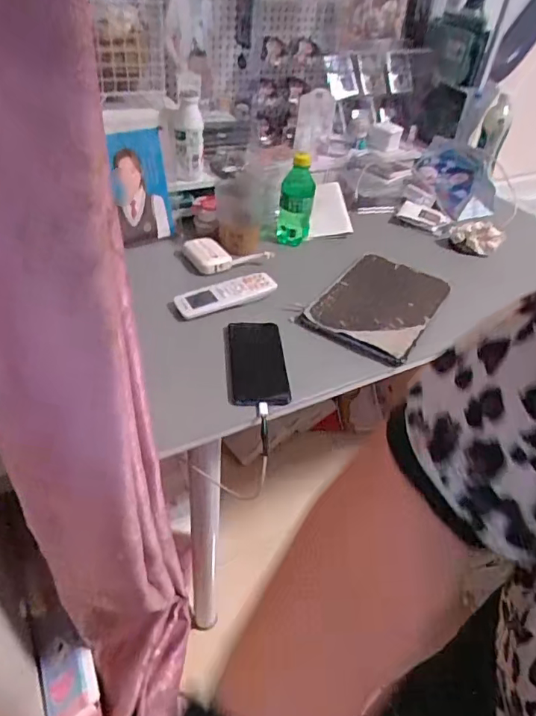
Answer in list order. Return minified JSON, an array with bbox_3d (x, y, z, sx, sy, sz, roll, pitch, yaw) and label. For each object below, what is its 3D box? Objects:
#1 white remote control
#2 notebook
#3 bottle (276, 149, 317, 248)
[{"bbox_3d":[-0.064,-0.101,0.785,0.154,0.017,0.046,-16,46,-24],"label":"white remote control"},{"bbox_3d":[0.179,-0.094,0.822,0.170,0.009,0.256,26,45,20],"label":"notebook"},{"bbox_3d":[0.053,-0.284,0.930,0.055,0.159,0.056,13,42,6],"label":"bottle"}]

